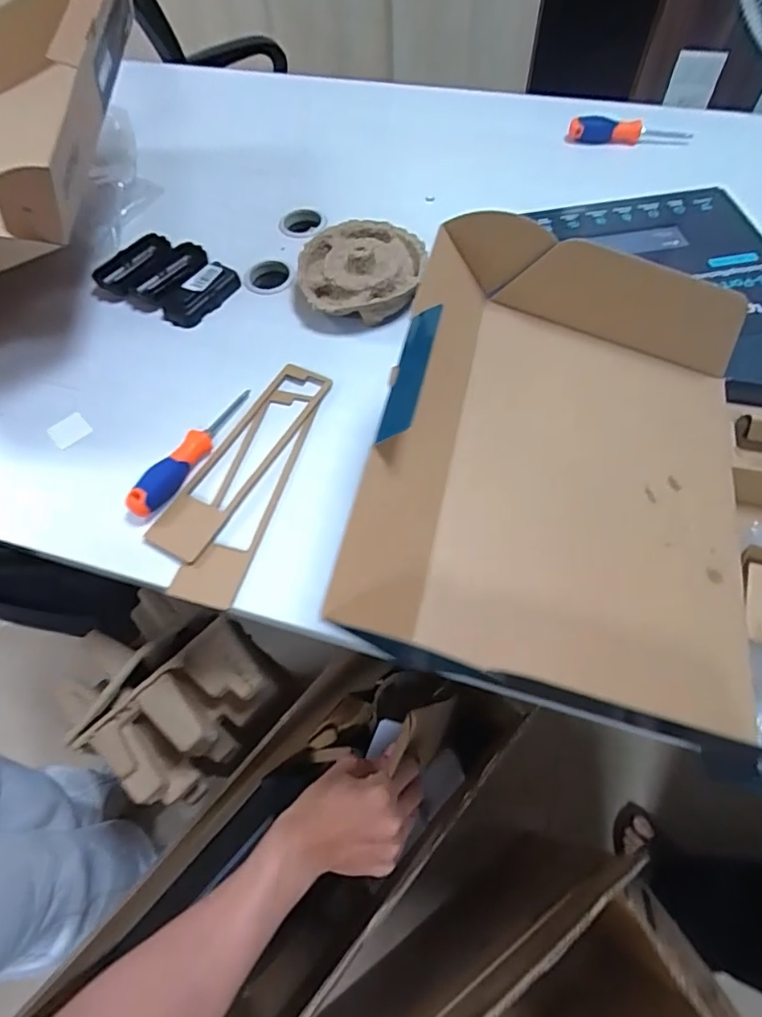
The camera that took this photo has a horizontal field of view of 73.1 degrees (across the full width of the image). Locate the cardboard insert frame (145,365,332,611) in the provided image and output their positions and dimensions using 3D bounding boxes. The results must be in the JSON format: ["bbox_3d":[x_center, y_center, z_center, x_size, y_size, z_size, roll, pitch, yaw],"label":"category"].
[{"bbox_3d":[-0.150,-0.041,0.547,0.107,0.017,0.286,14,63,11],"label":"cardboard insert frame"}]

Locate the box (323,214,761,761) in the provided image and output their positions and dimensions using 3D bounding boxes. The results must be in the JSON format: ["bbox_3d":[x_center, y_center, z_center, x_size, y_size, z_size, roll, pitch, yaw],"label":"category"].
[{"bbox_3d":[0.144,-0.034,0.375,0.306,0.100,0.343,18,67,-12],"label":"box"}]

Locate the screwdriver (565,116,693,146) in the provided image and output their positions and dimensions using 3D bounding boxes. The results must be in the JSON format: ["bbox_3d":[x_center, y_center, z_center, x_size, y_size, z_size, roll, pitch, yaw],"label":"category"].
[{"bbox_3d":[0.388,-0.592,0.809,0.179,0.037,0.025,12,63,10],"label":"screwdriver"}]

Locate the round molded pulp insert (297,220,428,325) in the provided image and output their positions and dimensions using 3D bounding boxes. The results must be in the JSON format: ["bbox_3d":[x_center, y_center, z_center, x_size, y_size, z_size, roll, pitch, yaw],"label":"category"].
[{"bbox_3d":[-0.026,-0.310,0.665,0.152,0.048,0.153,-2,61,3],"label":"round molded pulp insert"}]

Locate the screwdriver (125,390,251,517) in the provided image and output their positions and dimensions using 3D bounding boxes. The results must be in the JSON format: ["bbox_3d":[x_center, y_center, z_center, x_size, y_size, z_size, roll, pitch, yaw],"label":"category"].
[{"bbox_3d":[-0.202,-0.068,0.544,0.030,0.031,0.180,21,65,15],"label":"screwdriver"}]

